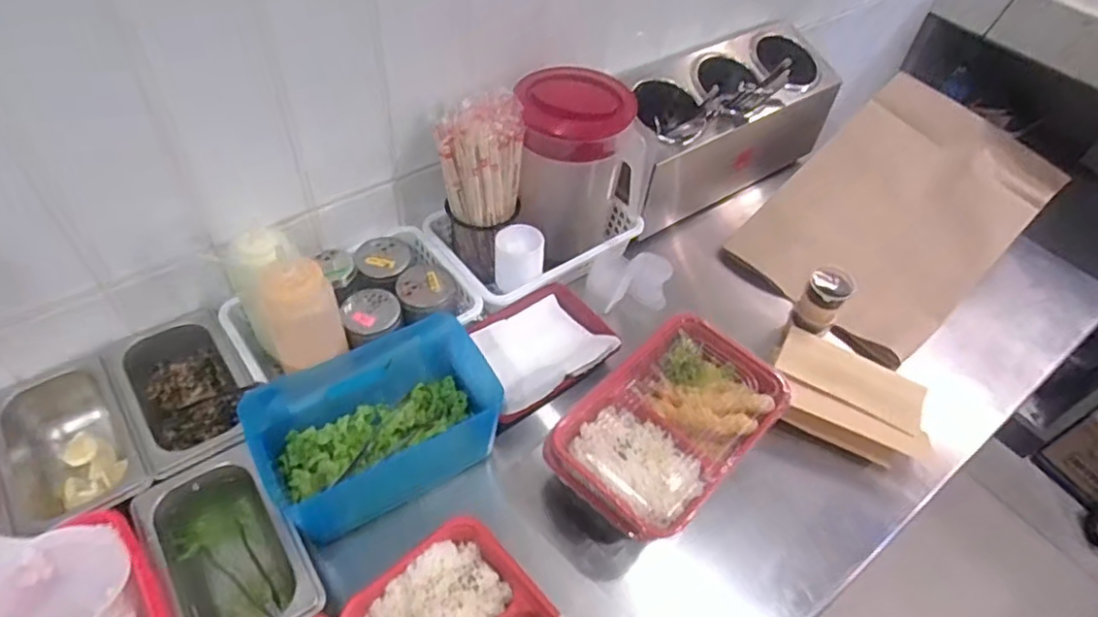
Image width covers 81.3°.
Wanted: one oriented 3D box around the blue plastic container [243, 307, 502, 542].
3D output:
[{"bbox_3d":[-0.165,0.111,0.620,0.211,0.108,0.131,-23,55,-23],"label":"blue plastic container"}]

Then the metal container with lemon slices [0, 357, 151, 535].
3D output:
[{"bbox_3d":[-0.441,0.135,0.596,0.104,0.061,0.176,-29,58,-26],"label":"metal container with lemon slices"}]

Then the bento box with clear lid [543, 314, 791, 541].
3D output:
[{"bbox_3d":[0.113,0.108,0.611,0.146,0.049,0.219,38,56,24],"label":"bento box with clear lid"}]

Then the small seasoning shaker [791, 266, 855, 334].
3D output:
[{"bbox_3d":[0.318,-0.009,0.744,0.045,0.077,0.044,3,49,-3],"label":"small seasoning shaker"}]

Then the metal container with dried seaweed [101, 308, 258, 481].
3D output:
[{"bbox_3d":[-0.360,0.087,0.646,0.110,0.071,0.175,-29,58,-26],"label":"metal container with dried seaweed"}]

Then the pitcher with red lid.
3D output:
[{"bbox_3d":[0.030,-0.162,0.770,0.136,0.206,0.131,-10,51,-14],"label":"pitcher with red lid"}]

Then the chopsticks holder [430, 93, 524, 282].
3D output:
[{"bbox_3d":[-0.077,-0.142,0.734,0.079,0.199,0.083,30,53,19],"label":"chopsticks holder"}]

